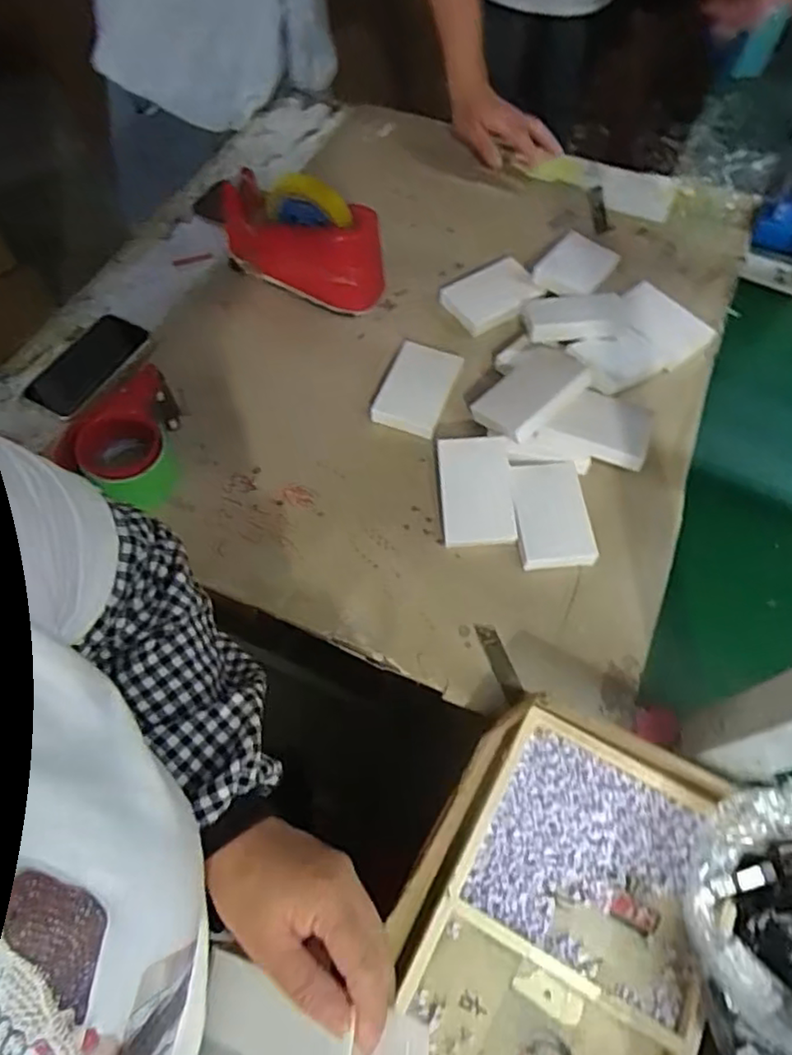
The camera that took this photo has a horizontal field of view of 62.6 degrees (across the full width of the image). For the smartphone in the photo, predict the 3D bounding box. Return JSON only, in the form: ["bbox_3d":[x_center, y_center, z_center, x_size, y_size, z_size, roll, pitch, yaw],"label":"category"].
[{"bbox_3d":[-0.367,-0.195,0.775,0.078,0.015,0.144,32,65,16],"label":"smartphone"}]

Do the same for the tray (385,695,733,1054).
[{"bbox_3d":[0.112,0.314,0.476,0.211,0.042,0.331,24,64,13],"label":"tray"}]

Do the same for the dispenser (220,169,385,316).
[{"bbox_3d":[-0.114,-0.354,0.796,0.223,0.115,0.076,33,66,16],"label":"dispenser"}]

